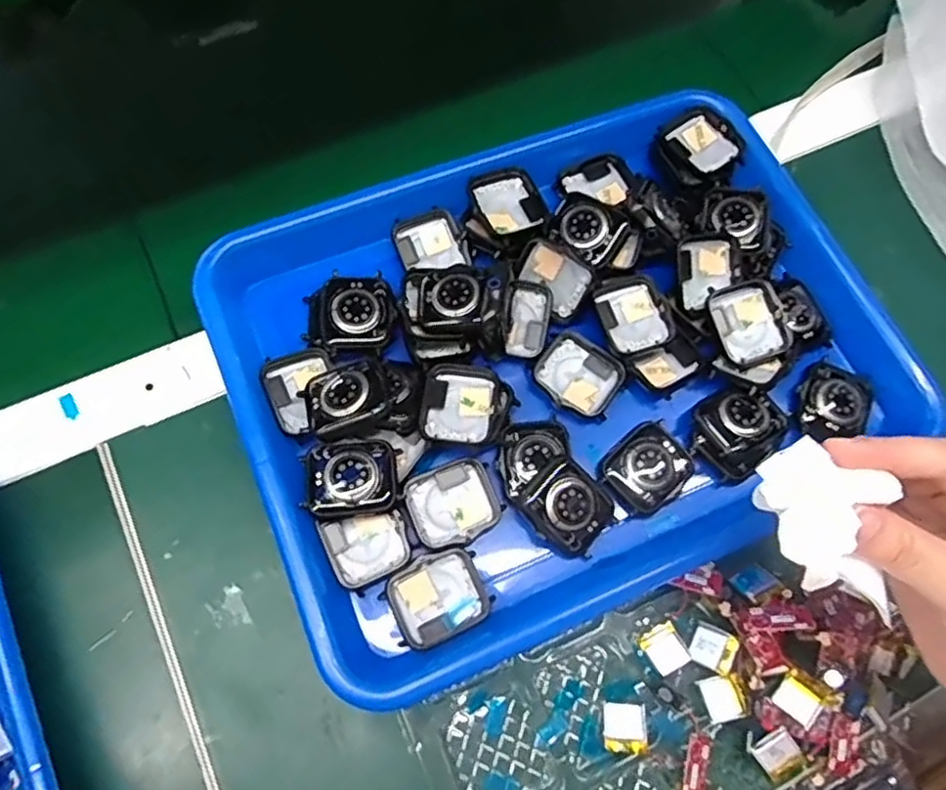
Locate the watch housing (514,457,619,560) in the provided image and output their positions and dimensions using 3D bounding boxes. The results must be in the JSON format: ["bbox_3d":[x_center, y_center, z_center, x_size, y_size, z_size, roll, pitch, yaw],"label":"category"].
[{"bbox_3d":[0.046,0.054,0.329,0.037,0.012,0.041,-43,94,-15],"label":"watch housing"}]

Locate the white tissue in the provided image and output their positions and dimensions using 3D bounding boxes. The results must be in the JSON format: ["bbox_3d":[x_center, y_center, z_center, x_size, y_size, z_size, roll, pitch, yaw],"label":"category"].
[{"bbox_3d":[0.133,0.049,0.249,0.037,0.025,0.067,-32,75,-8],"label":"white tissue"}]

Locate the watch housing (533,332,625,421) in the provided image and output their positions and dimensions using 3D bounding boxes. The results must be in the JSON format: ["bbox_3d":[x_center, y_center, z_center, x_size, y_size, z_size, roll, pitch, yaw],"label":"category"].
[{"bbox_3d":[0.055,-0.010,0.357,0.042,0.006,0.035,33,71,9],"label":"watch housing"}]

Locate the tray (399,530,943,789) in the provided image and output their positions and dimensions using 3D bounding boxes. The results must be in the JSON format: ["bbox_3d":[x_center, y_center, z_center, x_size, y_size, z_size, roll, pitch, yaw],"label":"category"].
[{"bbox_3d":[0.093,0.155,0.311,0.222,0.025,0.117,-22,72,-10],"label":"tray"}]

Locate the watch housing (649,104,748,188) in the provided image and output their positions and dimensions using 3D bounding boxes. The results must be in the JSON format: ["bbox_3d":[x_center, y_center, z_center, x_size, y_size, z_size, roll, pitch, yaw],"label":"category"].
[{"bbox_3d":[0.133,-0.145,0.400,0.043,0.009,0.046,-35,75,-14],"label":"watch housing"}]

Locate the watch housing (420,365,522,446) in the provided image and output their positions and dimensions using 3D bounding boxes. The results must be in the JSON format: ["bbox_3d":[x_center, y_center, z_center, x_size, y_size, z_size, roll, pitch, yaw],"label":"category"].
[{"bbox_3d":[-0.002,0.005,0.340,0.044,0.012,0.043,7,69,0],"label":"watch housing"}]

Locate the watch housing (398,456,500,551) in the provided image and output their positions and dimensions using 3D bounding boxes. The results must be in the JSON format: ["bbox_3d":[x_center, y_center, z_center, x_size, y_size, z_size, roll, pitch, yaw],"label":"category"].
[{"bbox_3d":[-0.009,0.052,0.328,0.043,0.015,0.037,-27,73,-12],"label":"watch housing"}]

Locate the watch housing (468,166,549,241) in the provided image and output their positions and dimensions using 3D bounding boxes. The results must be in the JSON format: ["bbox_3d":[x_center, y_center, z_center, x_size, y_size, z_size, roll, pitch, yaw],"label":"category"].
[{"bbox_3d":[0.020,-0.104,0.372,0.036,0.011,0.042,-23,72,-11],"label":"watch housing"}]

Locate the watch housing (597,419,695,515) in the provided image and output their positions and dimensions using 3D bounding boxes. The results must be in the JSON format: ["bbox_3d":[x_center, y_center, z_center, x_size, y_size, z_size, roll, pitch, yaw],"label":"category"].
[{"bbox_3d":[0.088,0.035,0.341,0.043,0.007,0.037,-43,77,-16],"label":"watch housing"}]

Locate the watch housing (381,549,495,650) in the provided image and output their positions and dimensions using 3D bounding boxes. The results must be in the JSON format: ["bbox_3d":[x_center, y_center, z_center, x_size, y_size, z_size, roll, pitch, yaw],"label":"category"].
[{"bbox_3d":[-0.016,0.092,0.312,0.044,0.007,0.037,-23,72,-11],"label":"watch housing"}]

